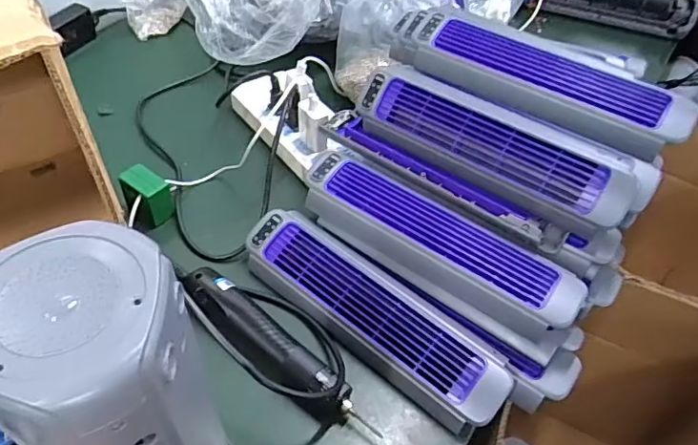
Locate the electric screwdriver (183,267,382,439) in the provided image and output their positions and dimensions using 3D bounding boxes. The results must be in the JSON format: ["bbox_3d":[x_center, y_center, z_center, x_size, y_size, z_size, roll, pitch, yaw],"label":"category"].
[{"bbox_3d":[-0.069,0.120,0.521,0.227,0.041,0.034,33,53,22],"label":"electric screwdriver"}]

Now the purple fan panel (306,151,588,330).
[{"bbox_3d":[0.085,0.020,0.558,0.299,0.043,0.068,30,52,20],"label":"purple fan panel"}]

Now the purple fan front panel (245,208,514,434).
[{"bbox_3d":[0.018,0.086,0.539,0.293,0.024,0.079,35,76,23],"label":"purple fan front panel"}]

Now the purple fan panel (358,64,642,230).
[{"bbox_3d":[0.143,-0.085,0.572,0.305,0.039,0.082,31,97,27],"label":"purple fan panel"}]

